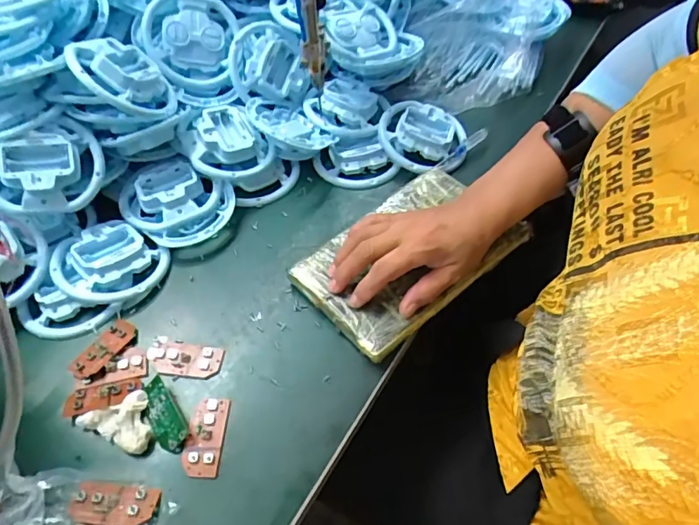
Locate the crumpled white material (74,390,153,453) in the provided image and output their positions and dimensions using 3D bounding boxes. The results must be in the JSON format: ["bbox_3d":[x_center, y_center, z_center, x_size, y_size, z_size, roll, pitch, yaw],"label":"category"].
[{"bbox_3d":[-0.182,0.124,0.406,0.061,0.013,0.041,20,58,14],"label":"crumpled white material"}]

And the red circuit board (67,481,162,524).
[{"bbox_3d":[-0.172,0.176,0.367,0.060,0.010,0.029,4,55,4],"label":"red circuit board"}]

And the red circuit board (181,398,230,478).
[{"bbox_3d":[-0.114,0.138,0.399,0.028,0.005,0.060,2,55,2],"label":"red circuit board"}]

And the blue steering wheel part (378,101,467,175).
[{"bbox_3d":[0.084,-0.146,0.576,0.097,0.032,0.092,0,55,1],"label":"blue steering wheel part"}]

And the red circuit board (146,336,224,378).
[{"bbox_3d":[-0.146,0.084,0.438,0.066,0.004,0.031,11,56,9],"label":"red circuit board"}]

